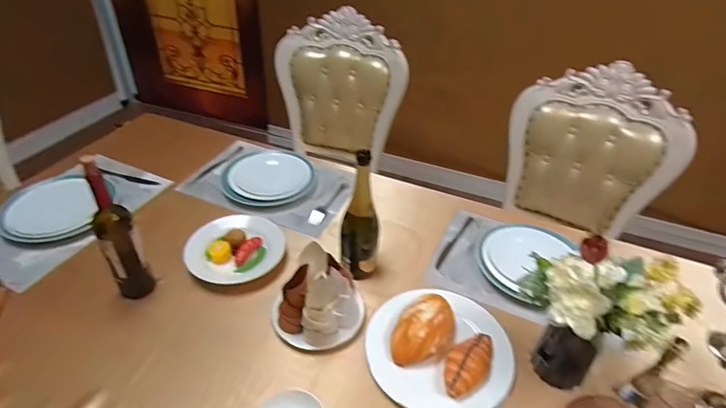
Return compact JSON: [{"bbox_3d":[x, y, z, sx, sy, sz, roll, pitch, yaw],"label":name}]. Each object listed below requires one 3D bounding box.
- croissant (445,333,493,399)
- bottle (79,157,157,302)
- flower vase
[{"bbox_3d":[0.199,0.296,0.824,0.082,0.044,0.142,20,41,19],"label":"croissant"},{"bbox_3d":[-0.496,0.061,0.892,0.073,0.323,0.066,-20,44,-28],"label":"bottle"},{"bbox_3d":[0.389,0.185,0.746,0.201,0.342,0.220,-28,49,-35],"label":"flower vase"}]

